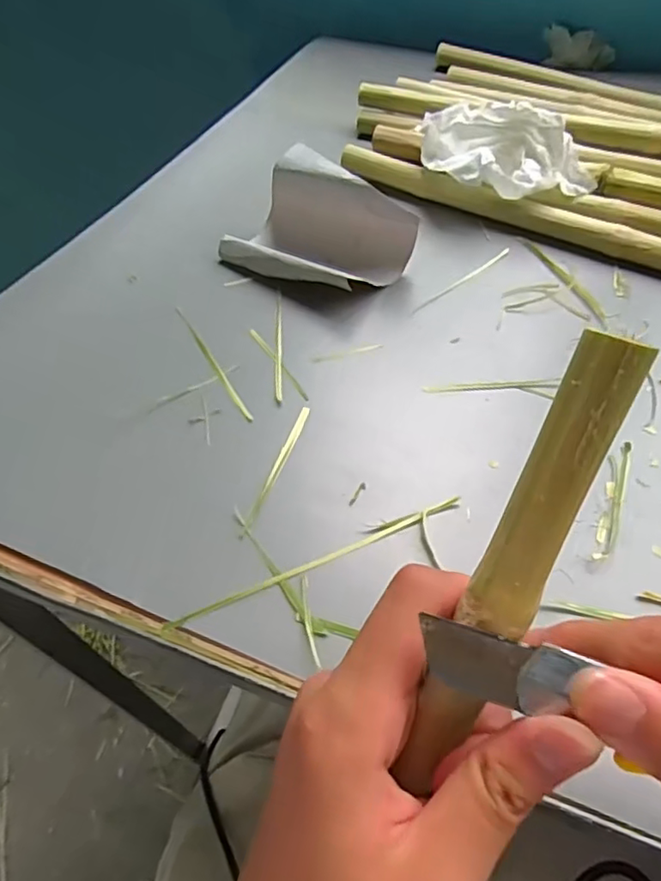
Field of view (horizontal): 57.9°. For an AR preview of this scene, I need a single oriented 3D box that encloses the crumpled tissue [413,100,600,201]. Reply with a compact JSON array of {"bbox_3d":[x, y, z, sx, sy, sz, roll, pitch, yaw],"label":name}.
[{"bbox_3d":[0.128,-0.204,0.437,0.130,0.050,0.056,11,57,12],"label":"crumpled tissue"}]

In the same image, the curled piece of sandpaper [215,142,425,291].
[{"bbox_3d":[-0.011,-0.141,0.403,0.109,0.055,0.077,34,64,24],"label":"curled piece of sandpaper"}]

